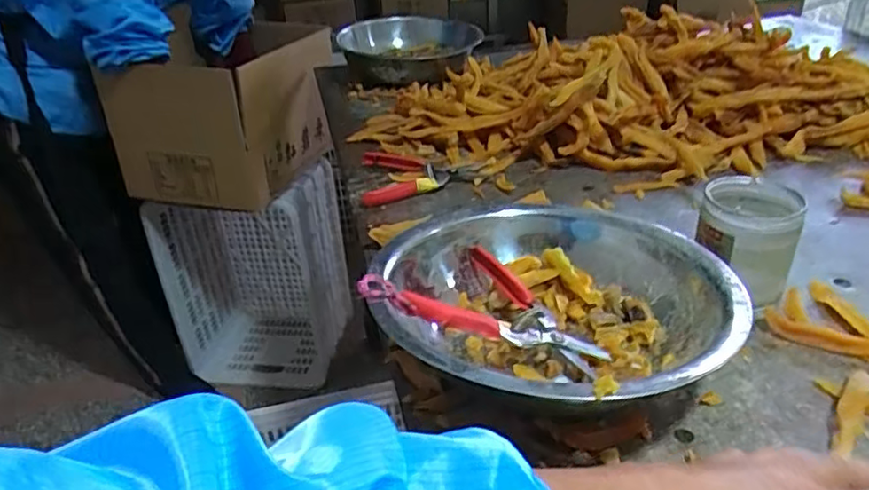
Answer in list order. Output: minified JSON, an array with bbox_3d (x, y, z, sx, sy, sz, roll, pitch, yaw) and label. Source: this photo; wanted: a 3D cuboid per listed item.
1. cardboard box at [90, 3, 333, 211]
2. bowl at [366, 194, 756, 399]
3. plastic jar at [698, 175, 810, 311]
[{"bbox_3d":[-0.434,-0.278,1.312,0.358,0.285,0.370,8,32,20],"label":"cardboard box"},{"bbox_3d":[0.090,0.054,0.487,0.264,0.084,0.257,-3,30,2],"label":"bowl"},{"bbox_3d":[0.283,-0.002,0.563,0.087,0.089,0.086,-3,30,2],"label":"plastic jar"}]

